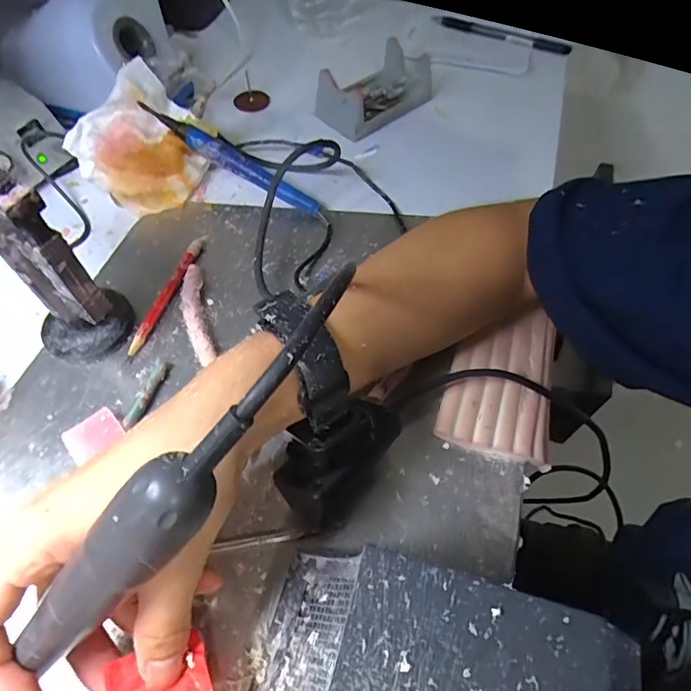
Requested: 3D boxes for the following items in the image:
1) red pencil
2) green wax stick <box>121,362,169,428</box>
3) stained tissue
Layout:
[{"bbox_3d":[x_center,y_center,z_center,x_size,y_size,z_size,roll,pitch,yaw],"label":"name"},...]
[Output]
[{"bbox_3d":[-0.129,-0.041,0.355,0.011,0.009,0.114,15,58,9],"label":"red pencil"},{"bbox_3d":[-0.126,0.031,0.305,0.008,0.007,0.049,13,58,8],"label":"green wax stick"},{"bbox_3d":[-0.166,-0.169,0.401,0.086,0.063,0.099,25,60,15],"label":"stained tissue"}]

